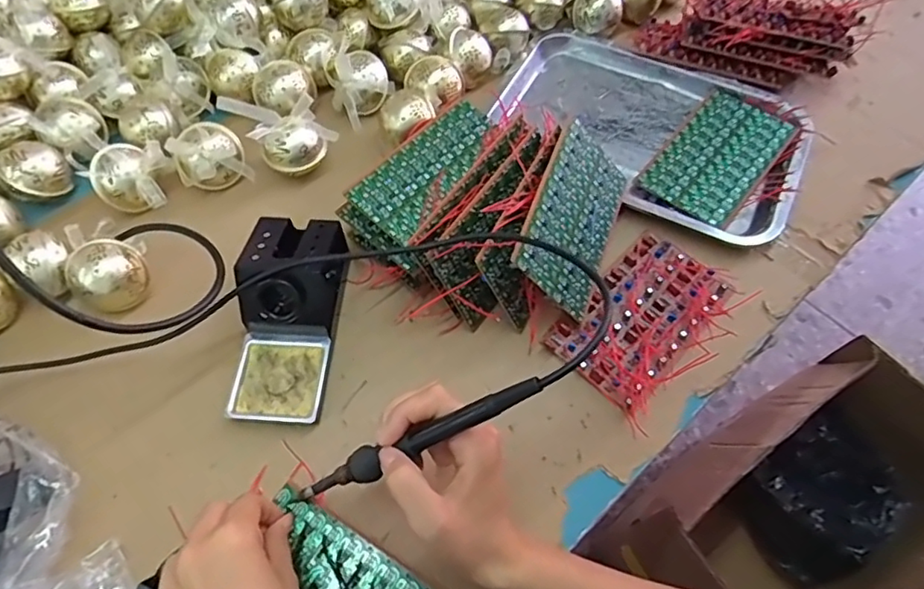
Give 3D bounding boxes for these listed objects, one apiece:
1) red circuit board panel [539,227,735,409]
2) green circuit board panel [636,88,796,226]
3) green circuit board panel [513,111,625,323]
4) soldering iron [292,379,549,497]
[{"bbox_3d":[0.152,0.016,0.507,0.089,0.017,0.150,40,66,21],"label":"red circuit board panel"},{"bbox_3d":[0.256,-0.142,0.590,0.093,0.015,0.166,36,65,19],"label":"green circuit board panel"},{"bbox_3d":[0.098,-0.066,0.505,0.093,0.008,0.155,41,60,-29],"label":"green circuit board panel"},{"bbox_3d":[-0.035,0.094,0.365,0.198,0.014,0.022,-31,57,26],"label":"soldering iron"}]

